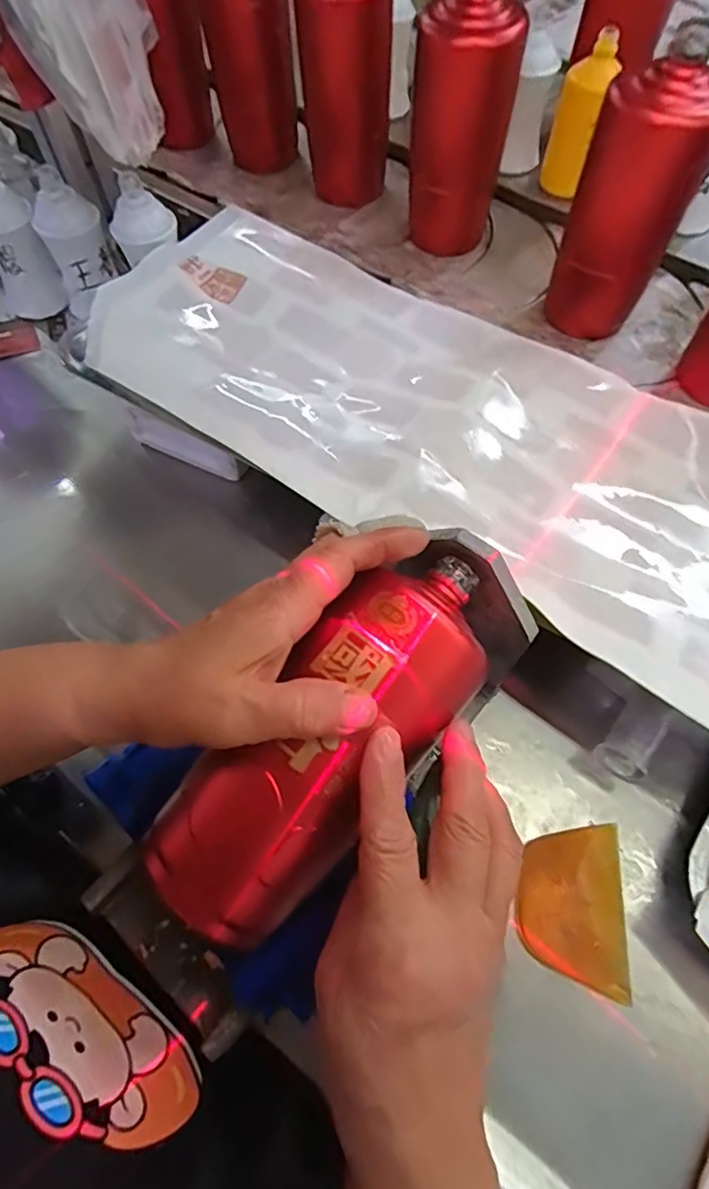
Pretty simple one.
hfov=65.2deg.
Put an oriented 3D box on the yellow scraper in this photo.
[{"bbox_3d":[0.124,0.177,0.317,0.060,0.004,0.084,4,65,1],"label":"yellow scraper"}]

